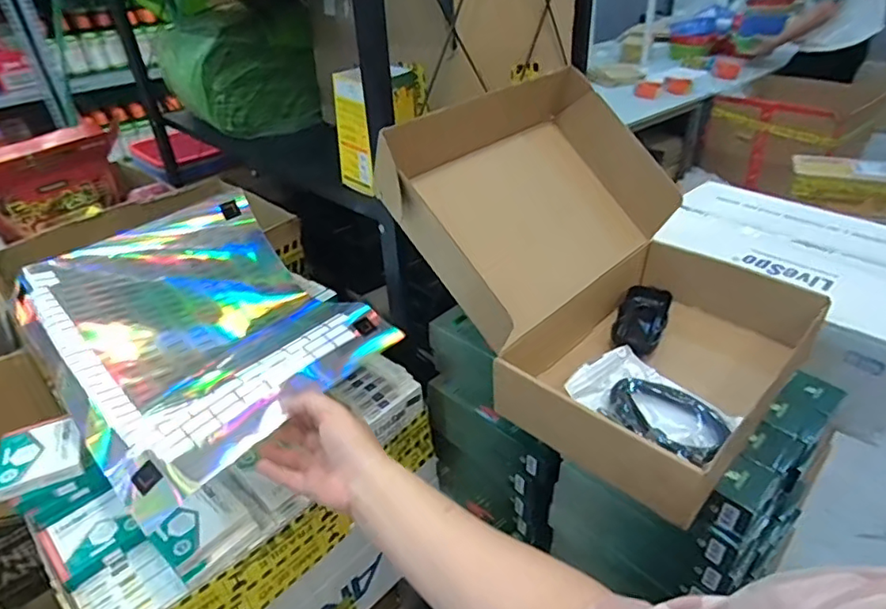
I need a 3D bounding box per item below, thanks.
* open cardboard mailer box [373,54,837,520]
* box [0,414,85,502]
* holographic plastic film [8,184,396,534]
[{"bbox_3d":[0.170,-0.039,0.593,0.320,0.261,0.367,-31,43,-34],"label":"open cardboard mailer box"},{"bbox_3d":[-0.433,0.161,0.606,0.076,0.016,0.091,-21,38,-23],"label":"box"},{"bbox_3d":[-0.250,0.015,0.613,0.294,0.104,0.330,-30,43,-33],"label":"holographic plastic film"}]

